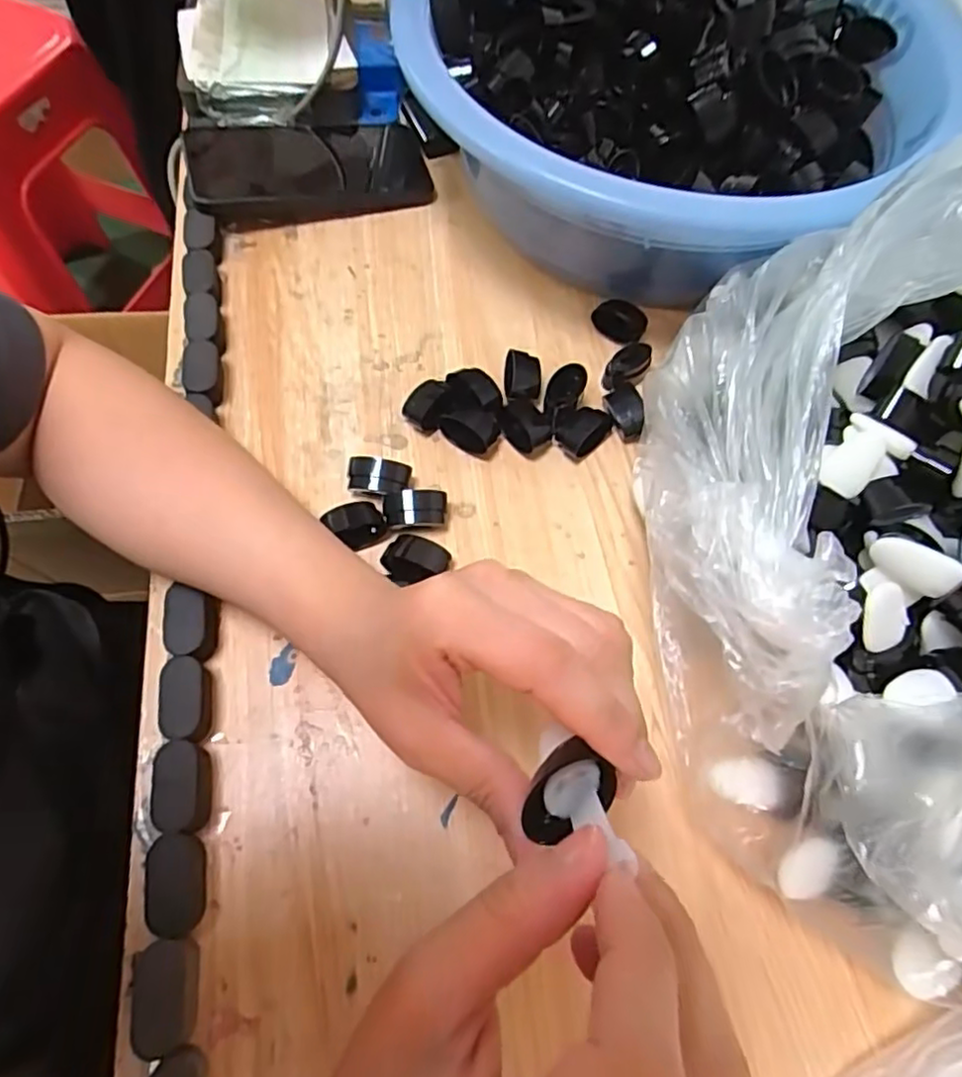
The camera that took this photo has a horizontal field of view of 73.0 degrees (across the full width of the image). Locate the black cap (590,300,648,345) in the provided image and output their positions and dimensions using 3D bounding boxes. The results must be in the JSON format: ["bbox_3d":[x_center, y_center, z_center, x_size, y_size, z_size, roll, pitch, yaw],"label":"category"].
[{"bbox_3d":[0.088,-0.137,0.412,0.033,0.017,0.027,18,65,5],"label":"black cap"}]

